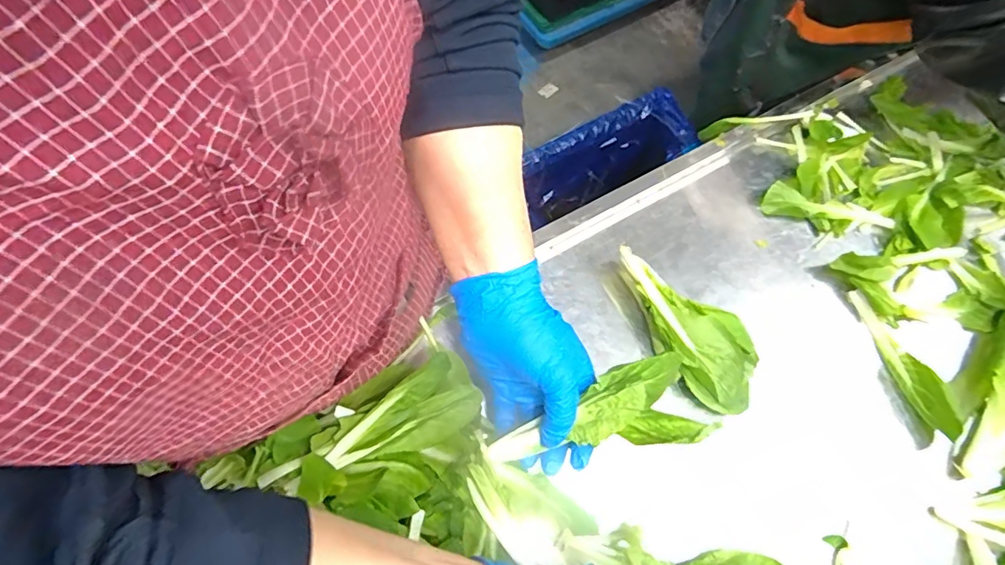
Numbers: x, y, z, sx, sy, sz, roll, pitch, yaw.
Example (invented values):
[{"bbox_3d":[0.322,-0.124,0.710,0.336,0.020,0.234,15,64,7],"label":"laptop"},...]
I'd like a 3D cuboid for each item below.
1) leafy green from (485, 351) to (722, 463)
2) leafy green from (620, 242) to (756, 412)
[{"bbox_3d":[0.066,0.105,0.385,0.155,0.053,0.064,-21,68,3],"label":"leafy green"},{"bbox_3d":[0.184,0.043,0.525,0.063,0.051,0.180,-28,70,-11],"label":"leafy green"}]

